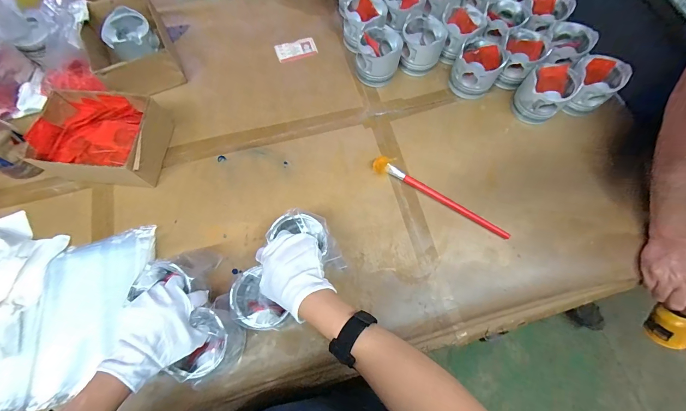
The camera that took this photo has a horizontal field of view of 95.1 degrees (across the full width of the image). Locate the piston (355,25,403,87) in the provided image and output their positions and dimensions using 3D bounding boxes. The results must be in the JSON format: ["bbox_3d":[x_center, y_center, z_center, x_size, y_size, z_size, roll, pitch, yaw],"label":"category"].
[{"bbox_3d":[0.073,-0.314,0.671,0.092,0.084,0.095,9,70,2],"label":"piston"}]

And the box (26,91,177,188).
[{"bbox_3d":[-0.446,-0.127,0.588,0.207,0.091,0.149,5,70,1],"label":"box"}]

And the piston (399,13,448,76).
[{"bbox_3d":[0.169,-0.346,0.681,0.090,0.079,0.097,13,70,4],"label":"piston"}]

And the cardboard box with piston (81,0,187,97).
[{"bbox_3d":[-0.445,-0.331,0.663,0.153,0.085,0.207,-24,72,-10],"label":"cardboard box with piston"}]

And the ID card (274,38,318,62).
[{"bbox_3d":[-0.108,-0.359,0.721,0.091,0.011,0.045,-17,71,-7],"label":"ID card"}]

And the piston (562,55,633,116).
[{"bbox_3d":[0.502,-0.240,0.646,0.094,0.095,0.090,10,70,2],"label":"piston"}]

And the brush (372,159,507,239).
[{"bbox_3d":[0.184,-0.021,0.589,0.276,0.023,0.038,28,72,9],"label":"brush"}]

